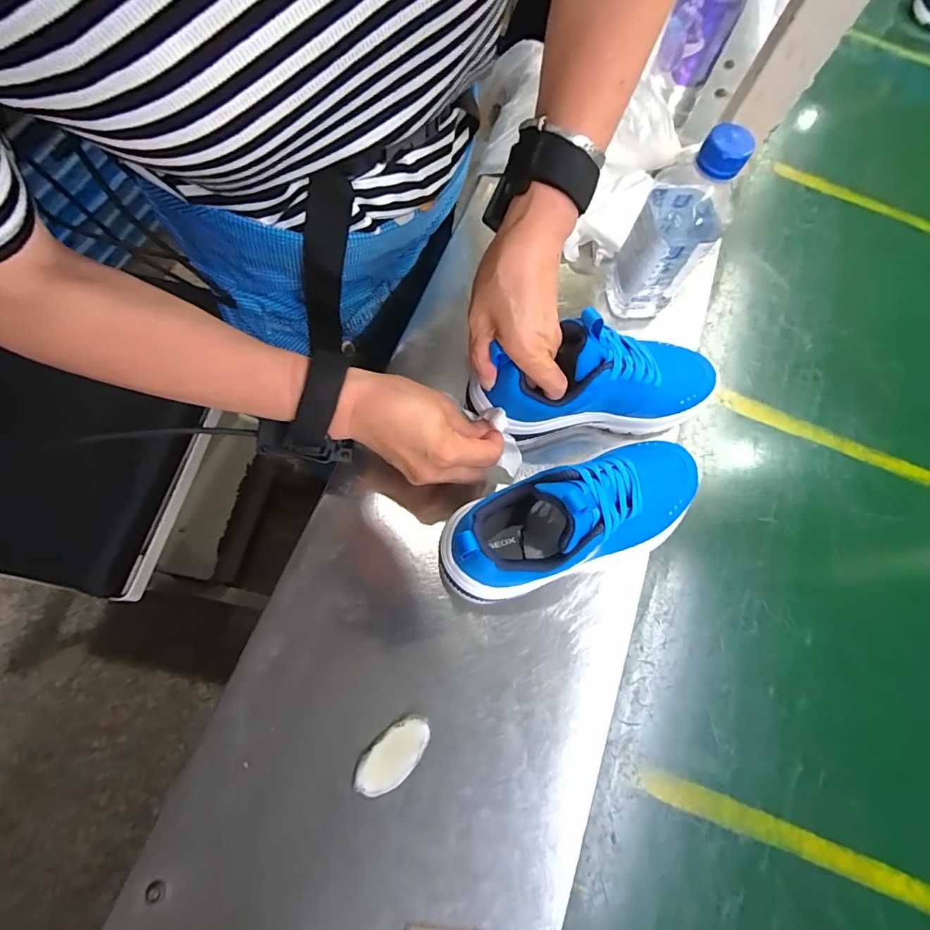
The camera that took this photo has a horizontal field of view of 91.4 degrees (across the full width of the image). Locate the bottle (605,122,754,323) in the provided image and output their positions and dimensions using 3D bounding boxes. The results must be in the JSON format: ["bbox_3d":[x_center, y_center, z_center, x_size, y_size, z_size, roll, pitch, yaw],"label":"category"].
[{"bbox_3d":[0.173,-0.189,0.397,0.068,0.193,0.065,30,70,6],"label":"bottle"}]

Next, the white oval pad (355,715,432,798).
[{"bbox_3d":[-0.049,0.200,0.311,0.057,0.008,0.030,-39,78,-16],"label":"white oval pad"}]

